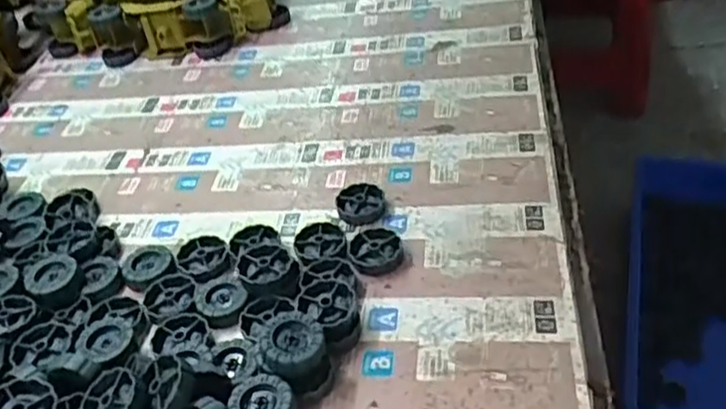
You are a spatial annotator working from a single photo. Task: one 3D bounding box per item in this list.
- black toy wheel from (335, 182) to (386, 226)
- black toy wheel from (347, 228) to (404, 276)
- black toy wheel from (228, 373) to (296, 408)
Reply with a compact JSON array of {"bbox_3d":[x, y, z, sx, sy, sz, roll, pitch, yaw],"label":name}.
[{"bbox_3d":[-0.002,-0.002,0.532,0.037,0.011,0.035,-8,41,1],"label":"black toy wheel"},{"bbox_3d":[0.009,0.033,0.495,0.037,0.010,0.037,-5,41,5],"label":"black toy wheel"},{"bbox_3d":[-0.058,0.121,0.405,0.034,0.024,0.041,-25,43,-17],"label":"black toy wheel"}]

